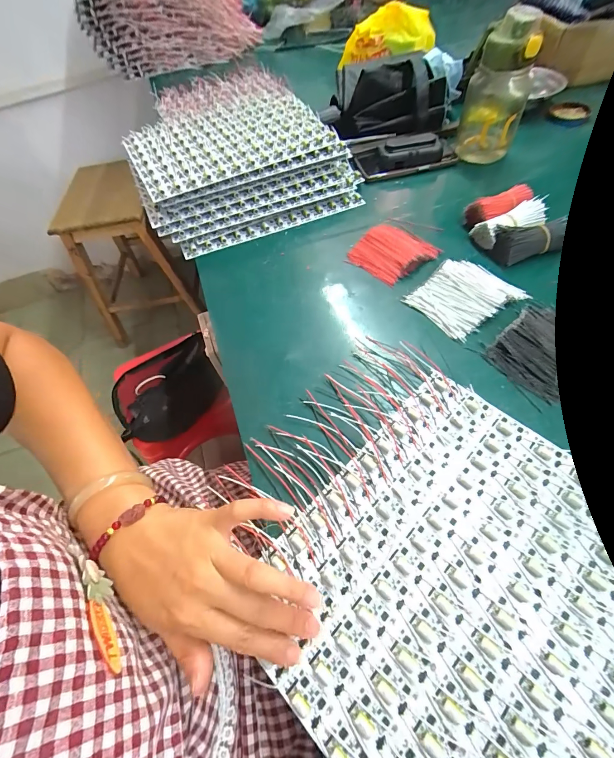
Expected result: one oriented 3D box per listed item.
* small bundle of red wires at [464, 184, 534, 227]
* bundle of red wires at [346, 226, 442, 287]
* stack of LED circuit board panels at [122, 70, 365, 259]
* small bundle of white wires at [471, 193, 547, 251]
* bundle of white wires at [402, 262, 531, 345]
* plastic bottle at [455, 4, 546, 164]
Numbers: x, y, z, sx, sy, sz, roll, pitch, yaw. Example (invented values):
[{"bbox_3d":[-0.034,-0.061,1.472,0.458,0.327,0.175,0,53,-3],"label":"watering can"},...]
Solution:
[{"bbox_3d":[0.267,-0.236,0.474,0.090,0.035,0.043,-16,58,-6],"label":"small bundle of red wires"},{"bbox_3d":[0.112,-0.170,0.461,0.099,0.020,0.083,36,67,23],"label":"bundle of red wires"},{"bbox_3d":[-0.117,-0.365,0.563,0.323,0.103,0.322,-23,59,-10],"label":"stack of LED circuit board panels"},{"bbox_3d":[0.270,-0.204,0.451,0.091,0.041,0.044,-19,59,-7],"label":"small bundle of white wires"},{"bbox_3d":[0.186,-0.101,0.405,0.105,0.020,0.088,-34,62,-15],"label":"bundle of white wires"},{"bbox_3d":[0.288,-0.430,0.517,0.087,0.181,0.072,19,62,15],"label":"plastic bottle"}]

